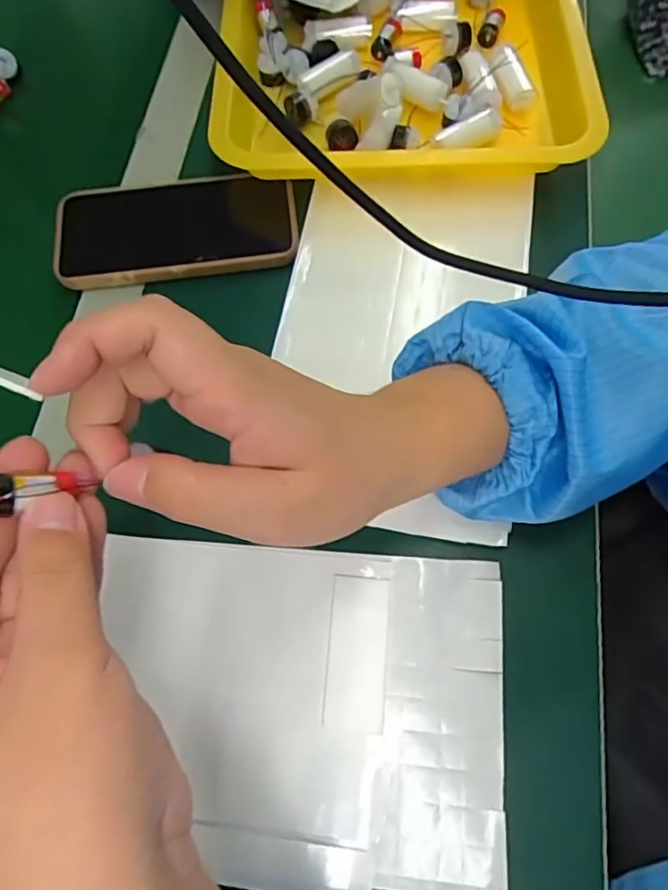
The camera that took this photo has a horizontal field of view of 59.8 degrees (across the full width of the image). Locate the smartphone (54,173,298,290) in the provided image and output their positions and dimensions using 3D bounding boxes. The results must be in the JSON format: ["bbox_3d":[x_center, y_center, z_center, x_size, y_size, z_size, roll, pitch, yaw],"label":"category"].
[{"bbox_3d":[-0.108,-0.150,0.397,0.160,0.007,0.079,-6,68,0],"label":"smartphone"}]

